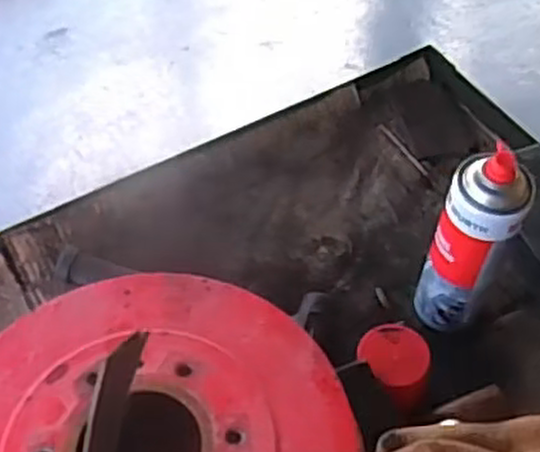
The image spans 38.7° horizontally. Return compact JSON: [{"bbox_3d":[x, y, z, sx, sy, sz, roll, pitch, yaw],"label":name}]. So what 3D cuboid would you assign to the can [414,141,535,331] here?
[{"bbox_3d":[0.177,0.017,0.677,0.068,0.204,0.058,19,55,13],"label":"can"}]

